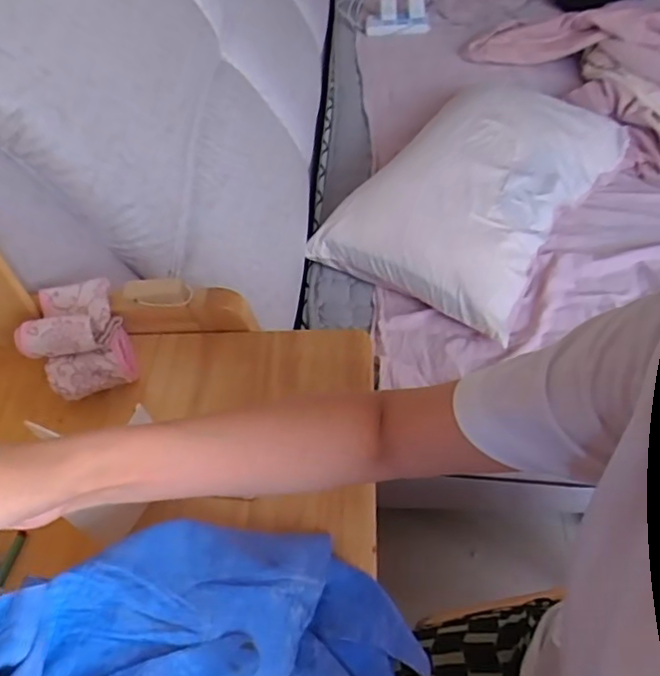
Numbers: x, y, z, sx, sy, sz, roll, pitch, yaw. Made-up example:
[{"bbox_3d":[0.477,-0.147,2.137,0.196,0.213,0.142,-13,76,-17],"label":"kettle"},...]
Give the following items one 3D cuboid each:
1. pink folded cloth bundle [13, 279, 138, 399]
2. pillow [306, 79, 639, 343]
[{"bbox_3d":[-0.252,-0.003,0.592,0.086,0.086,0.115,-20,53,-10],"label":"pink folded cloth bundle"},{"bbox_3d":[0.298,-0.321,1.159,0.374,0.114,0.643,26,59,24],"label":"pillow"}]

